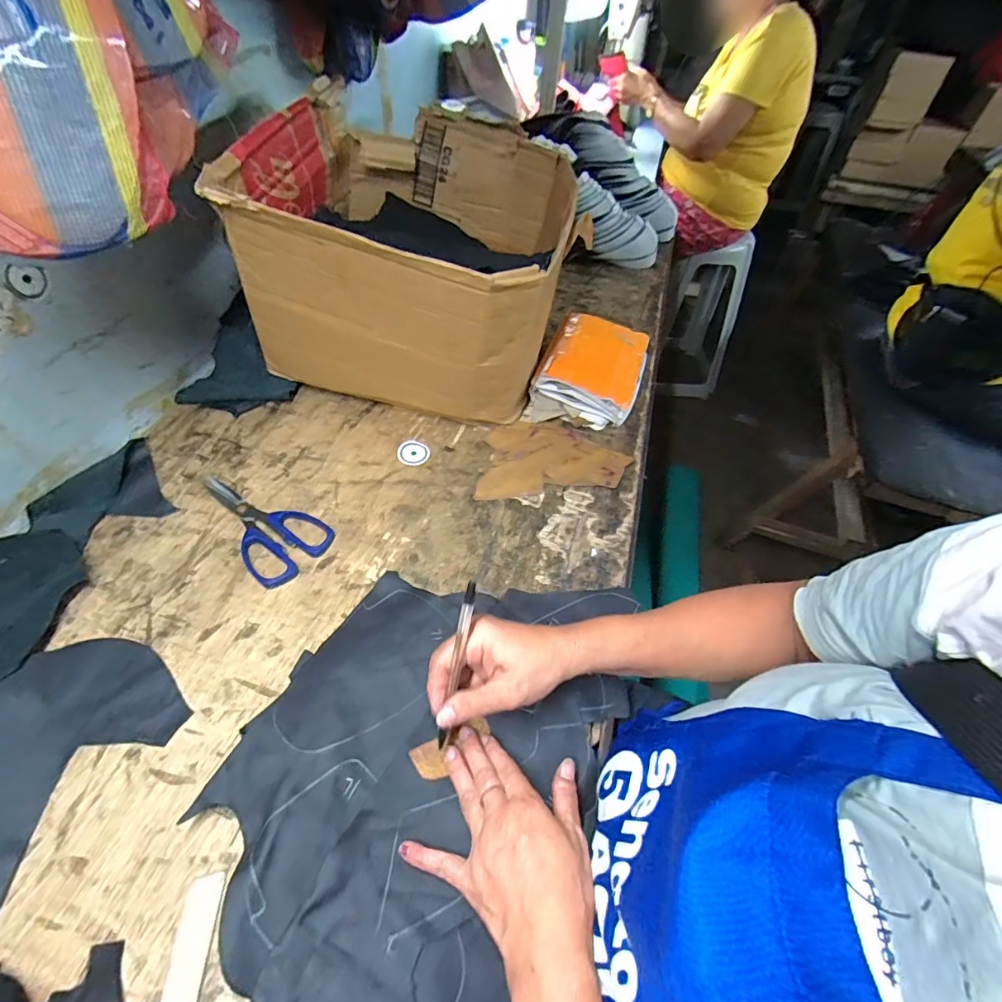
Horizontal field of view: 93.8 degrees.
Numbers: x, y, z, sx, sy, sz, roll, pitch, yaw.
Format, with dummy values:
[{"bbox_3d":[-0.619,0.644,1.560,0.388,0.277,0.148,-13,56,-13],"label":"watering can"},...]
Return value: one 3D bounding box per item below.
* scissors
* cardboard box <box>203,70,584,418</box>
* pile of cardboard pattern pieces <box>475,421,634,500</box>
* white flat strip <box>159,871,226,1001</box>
[{"bbox_3d":[-0.272,0.021,0.511,0.175,0.011,0.085,29,55,17],"label":"scissors"},{"bbox_3d":[-0.096,-0.345,0.666,0.358,0.254,0.449,10,51,5],"label":"cardboard box"},{"bbox_3d":[0.062,-0.060,0.610,0.191,0.008,0.118,-6,57,-6],"label":"pile of cardboard pattern pieces"},{"bbox_3d":[-0.200,0.309,0.290,0.024,0.004,0.121,-2,52,-6],"label":"white flat strip"}]

